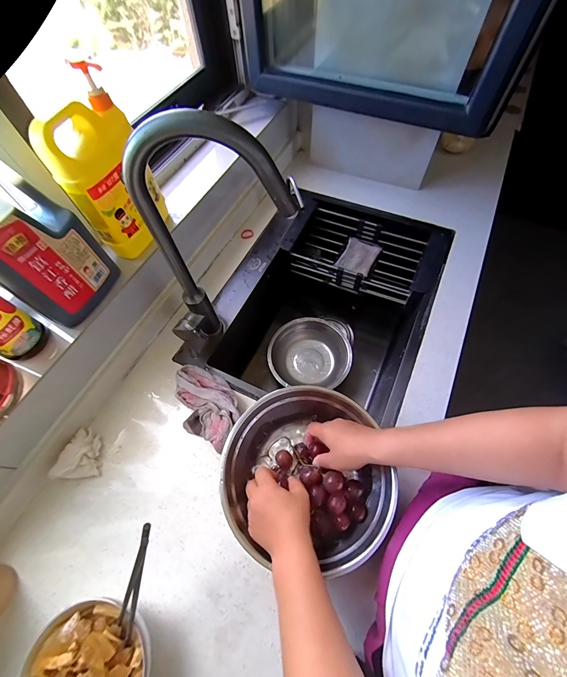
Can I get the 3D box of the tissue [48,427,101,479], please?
[{"bbox_3d":[-0.351,0.197,0.521,0.060,0.043,0.084,-7,62,-1],"label":"tissue"}]

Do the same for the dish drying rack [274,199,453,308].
[{"bbox_3d":[0.206,-0.229,0.787,0.379,0.087,0.215,22,65,13],"label":"dish drying rack"}]

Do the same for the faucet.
[{"bbox_3d":[-0.096,-0.111,0.465,0.227,0.418,0.059,-11,62,-3],"label":"faucet"}]

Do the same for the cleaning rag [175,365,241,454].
[{"bbox_3d":[-0.142,0.120,0.552,0.104,0.042,0.173,-40,67,-17],"label":"cleaning rag"}]

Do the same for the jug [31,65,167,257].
[{"bbox_3d":[-0.277,-0.258,0.484,0.072,0.206,0.142,8,62,6],"label":"jug"}]

